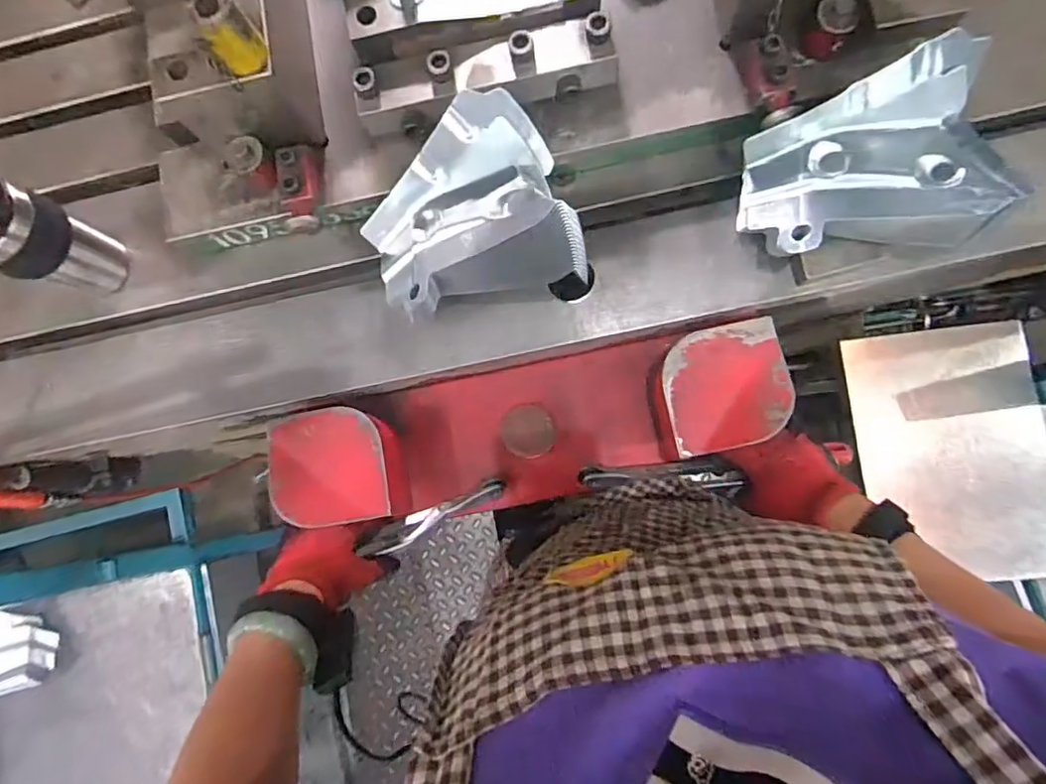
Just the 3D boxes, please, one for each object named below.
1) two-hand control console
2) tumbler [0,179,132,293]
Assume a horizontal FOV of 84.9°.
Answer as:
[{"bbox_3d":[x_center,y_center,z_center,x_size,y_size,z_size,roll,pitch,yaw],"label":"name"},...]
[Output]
[{"bbox_3d":[0.004,0.037,0.603,0.505,0.104,0.141,-11,81,7],"label":"two-hand control console"},{"bbox_3d":[-0.485,-0.152,0.565,0.074,0.197,0.076,-1,82,6],"label":"tumbler"}]

